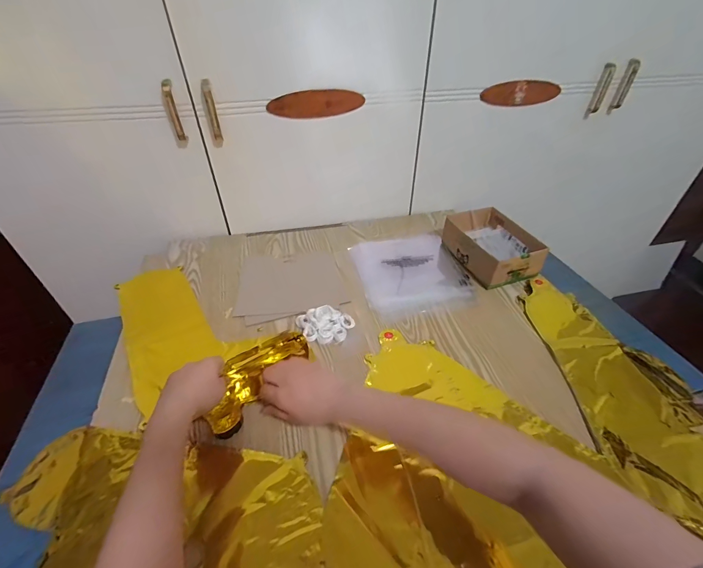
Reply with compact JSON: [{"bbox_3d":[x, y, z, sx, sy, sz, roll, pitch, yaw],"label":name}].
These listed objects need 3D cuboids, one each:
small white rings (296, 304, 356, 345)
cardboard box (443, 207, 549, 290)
[{"bbox_3d":[-0.044,0.069,0.566,0.094,0.026,0.060,-2,41,-3],"label":"small white rings"},{"bbox_3d":[0.295,-0.081,0.704,0.137,0.065,0.194,-15,44,-18],"label":"cardboard box"}]

